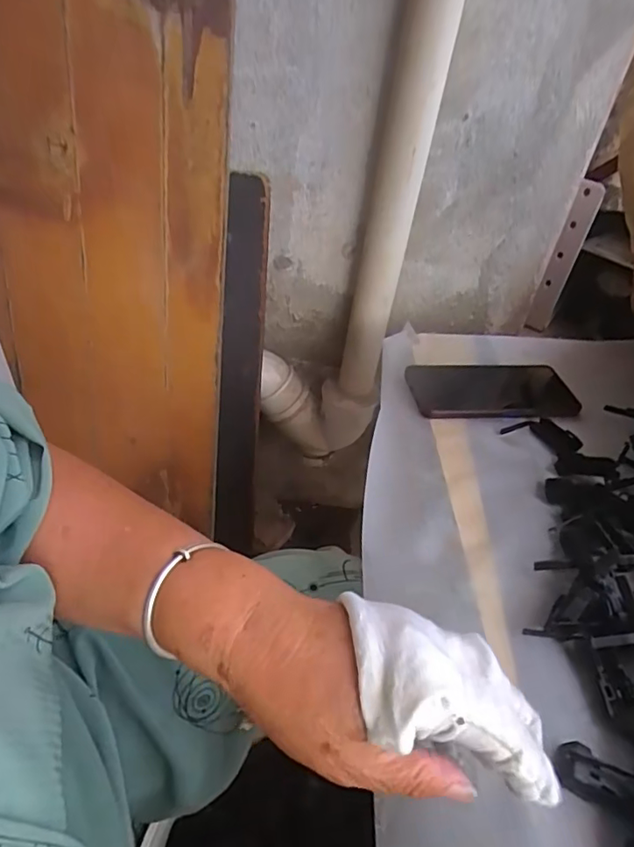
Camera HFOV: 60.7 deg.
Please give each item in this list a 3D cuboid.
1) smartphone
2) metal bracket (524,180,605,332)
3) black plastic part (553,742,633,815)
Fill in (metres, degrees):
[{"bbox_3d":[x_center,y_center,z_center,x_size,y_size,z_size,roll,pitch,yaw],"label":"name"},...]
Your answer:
[{"bbox_3d":[0.181,-0.036,0.551,0.173,0.011,0.085,-3,44,-10],"label":"smartphone"},{"bbox_3d":[0.314,-0.206,0.696,0.047,0.200,0.007,-11,47,-18],"label":"metal bracket"},{"bbox_3d":[0.146,0.184,0.278,0.042,0.011,0.021,23,45,17],"label":"black plastic part"}]

